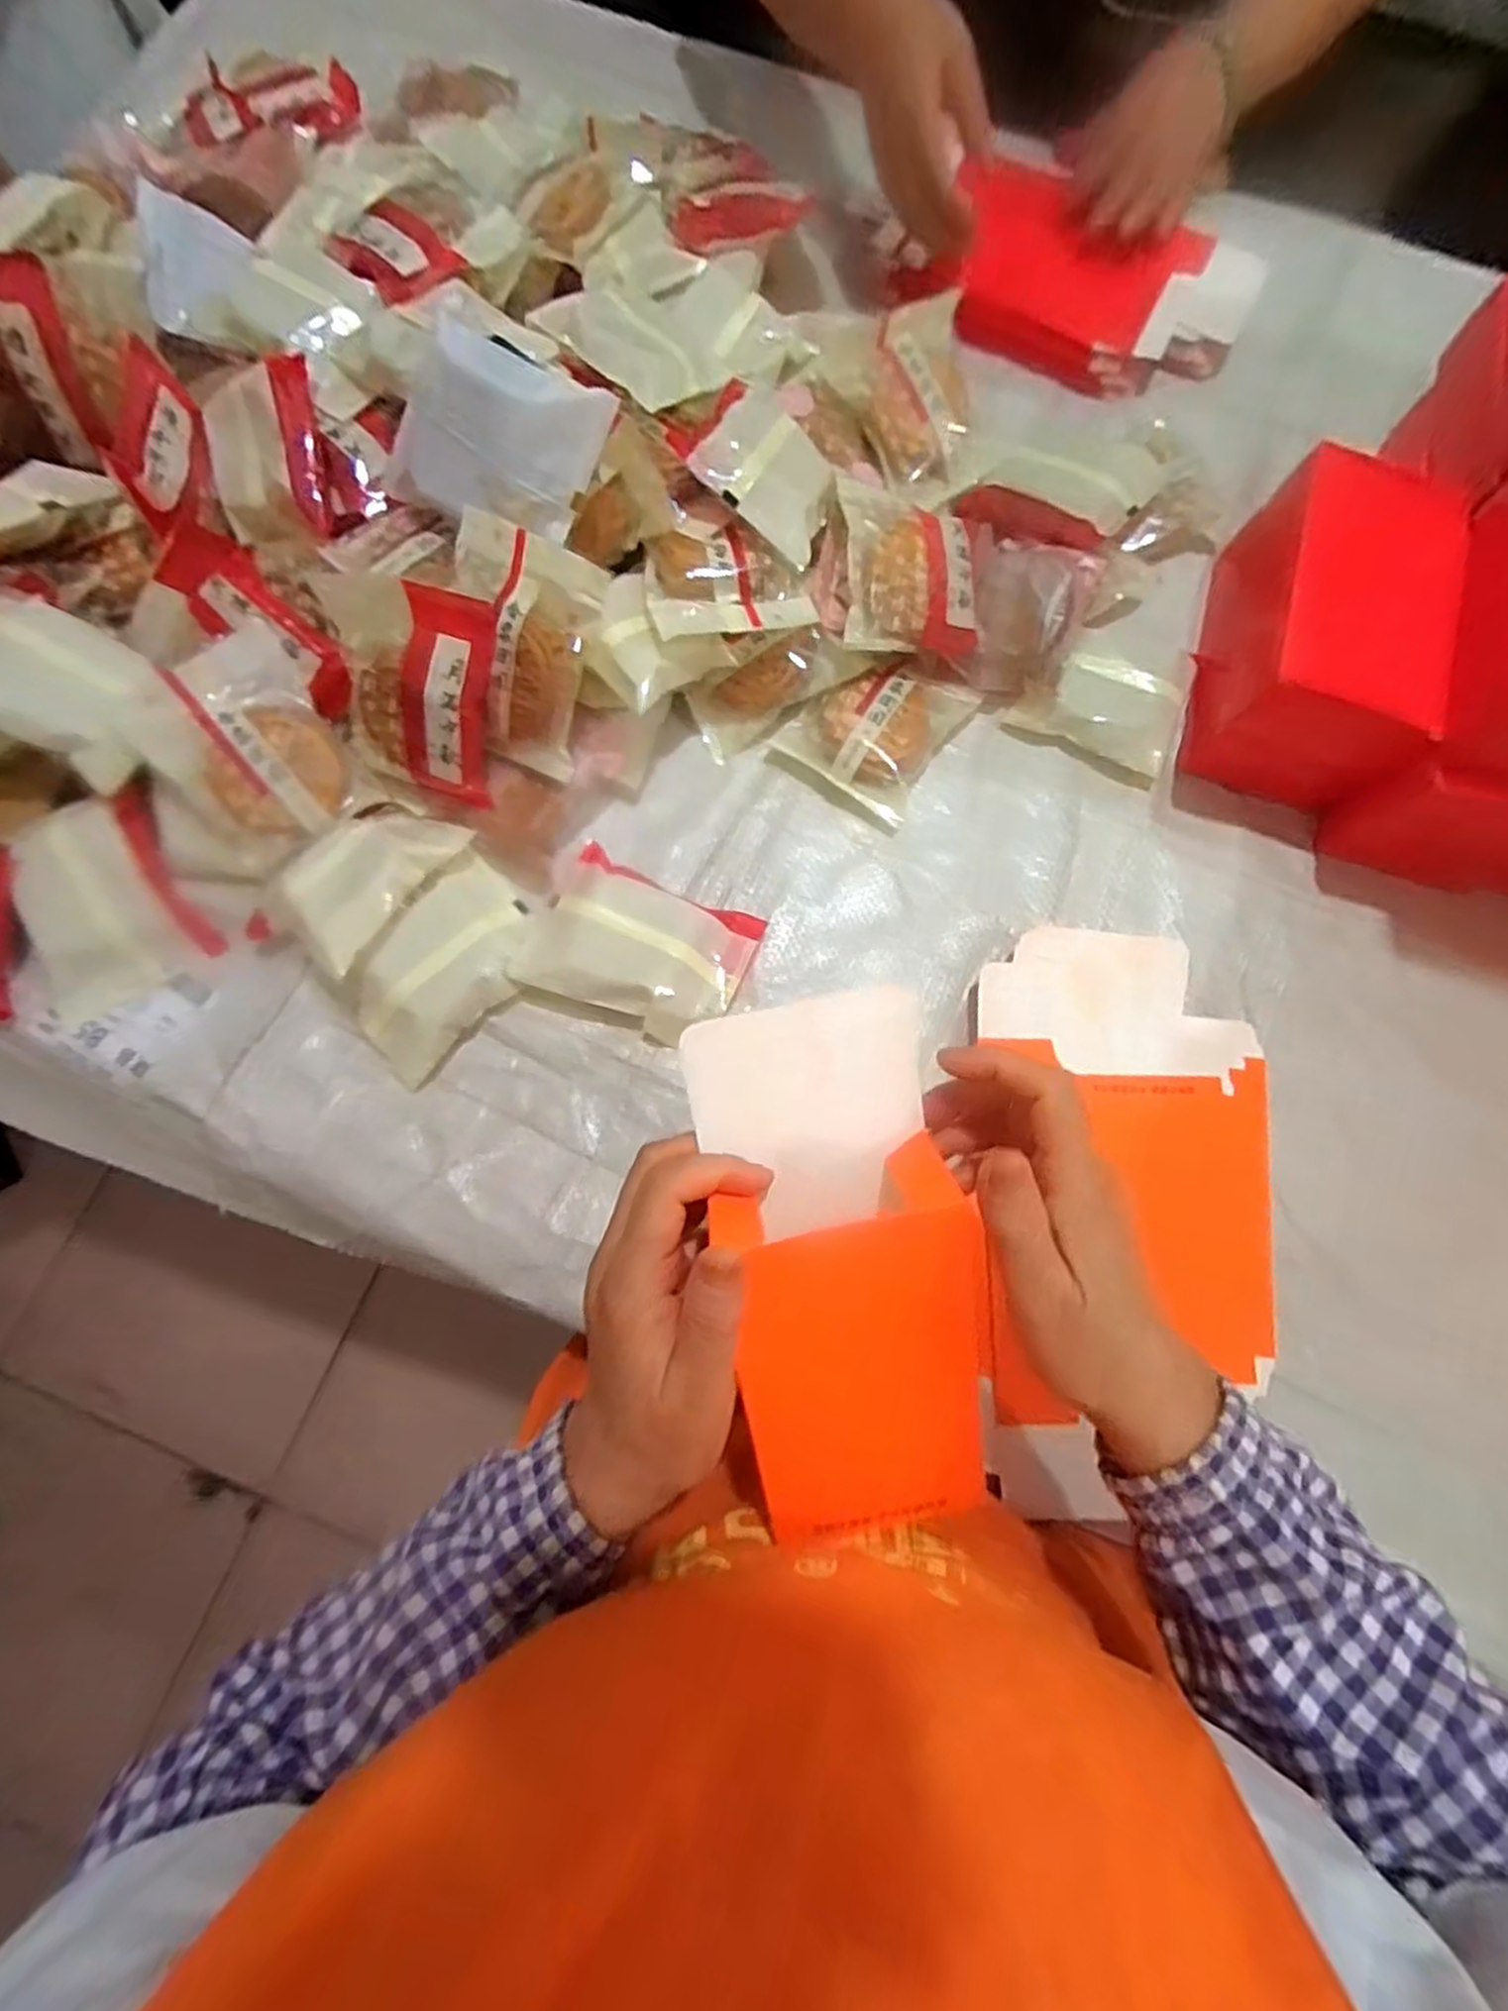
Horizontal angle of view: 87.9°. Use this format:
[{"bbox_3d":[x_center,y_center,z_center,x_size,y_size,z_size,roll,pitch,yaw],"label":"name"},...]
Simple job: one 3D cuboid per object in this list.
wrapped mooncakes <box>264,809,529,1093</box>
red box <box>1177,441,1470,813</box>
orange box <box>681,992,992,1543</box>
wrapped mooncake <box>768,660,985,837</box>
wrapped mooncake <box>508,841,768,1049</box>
[{"bbox_3d":[-0.202,-0.046,0.454,0.117,0.042,0.146,-38,80,-9],"label":"wrapped mooncakes"},{"bbox_3d":[0.334,-0.216,0.466,0.098,0.111,0.154,16,77,2],"label":"red box"},{"bbox_3d":[0.041,0.108,0.309,0.101,0.034,0.219,-12,95,-4],"label":"orange box"},{"bbox_3d":[0.079,-0.181,0.502,0.092,0.028,0.106,32,78,6],"label":"wrapped mooncake"},{"bbox_3d":[-0.069,-0.035,0.461,0.128,0.034,0.094,25,77,4],"label":"wrapped mooncake"}]

